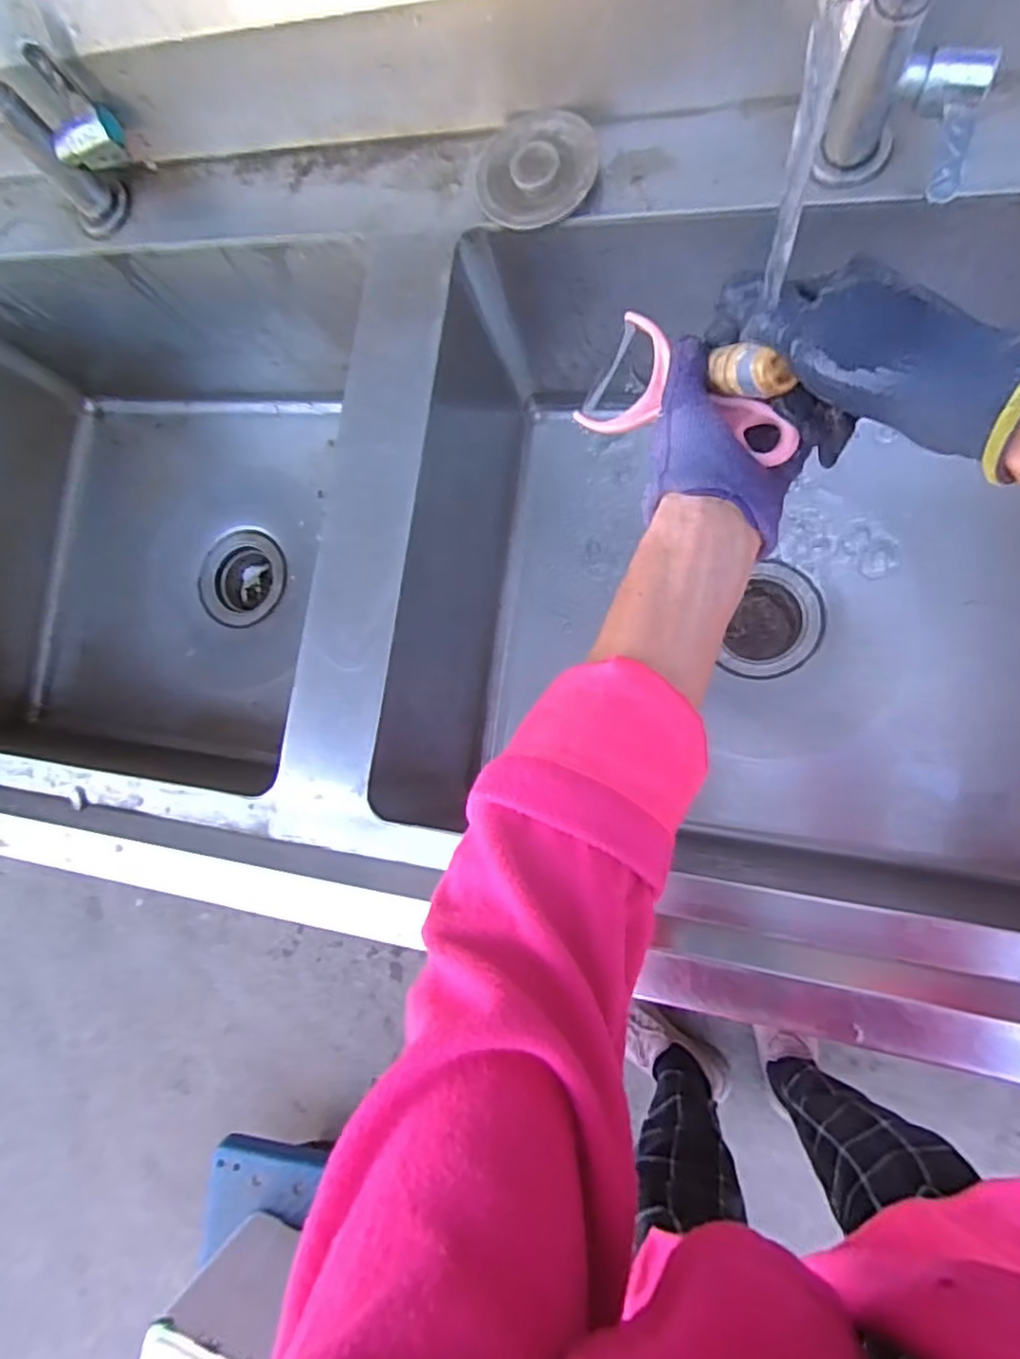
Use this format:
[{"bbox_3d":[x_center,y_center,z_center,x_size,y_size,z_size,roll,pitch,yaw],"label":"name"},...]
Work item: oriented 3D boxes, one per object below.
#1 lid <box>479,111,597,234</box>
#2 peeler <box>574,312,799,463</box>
[{"bbox_3d":[0.017,-0.349,0.457,0.079,0.024,0.086,0,90,9],"label":"lid"},{"bbox_3d":[0.102,-0.157,0.370,0.132,0.025,0.065,33,95,35],"label":"peeler"}]

